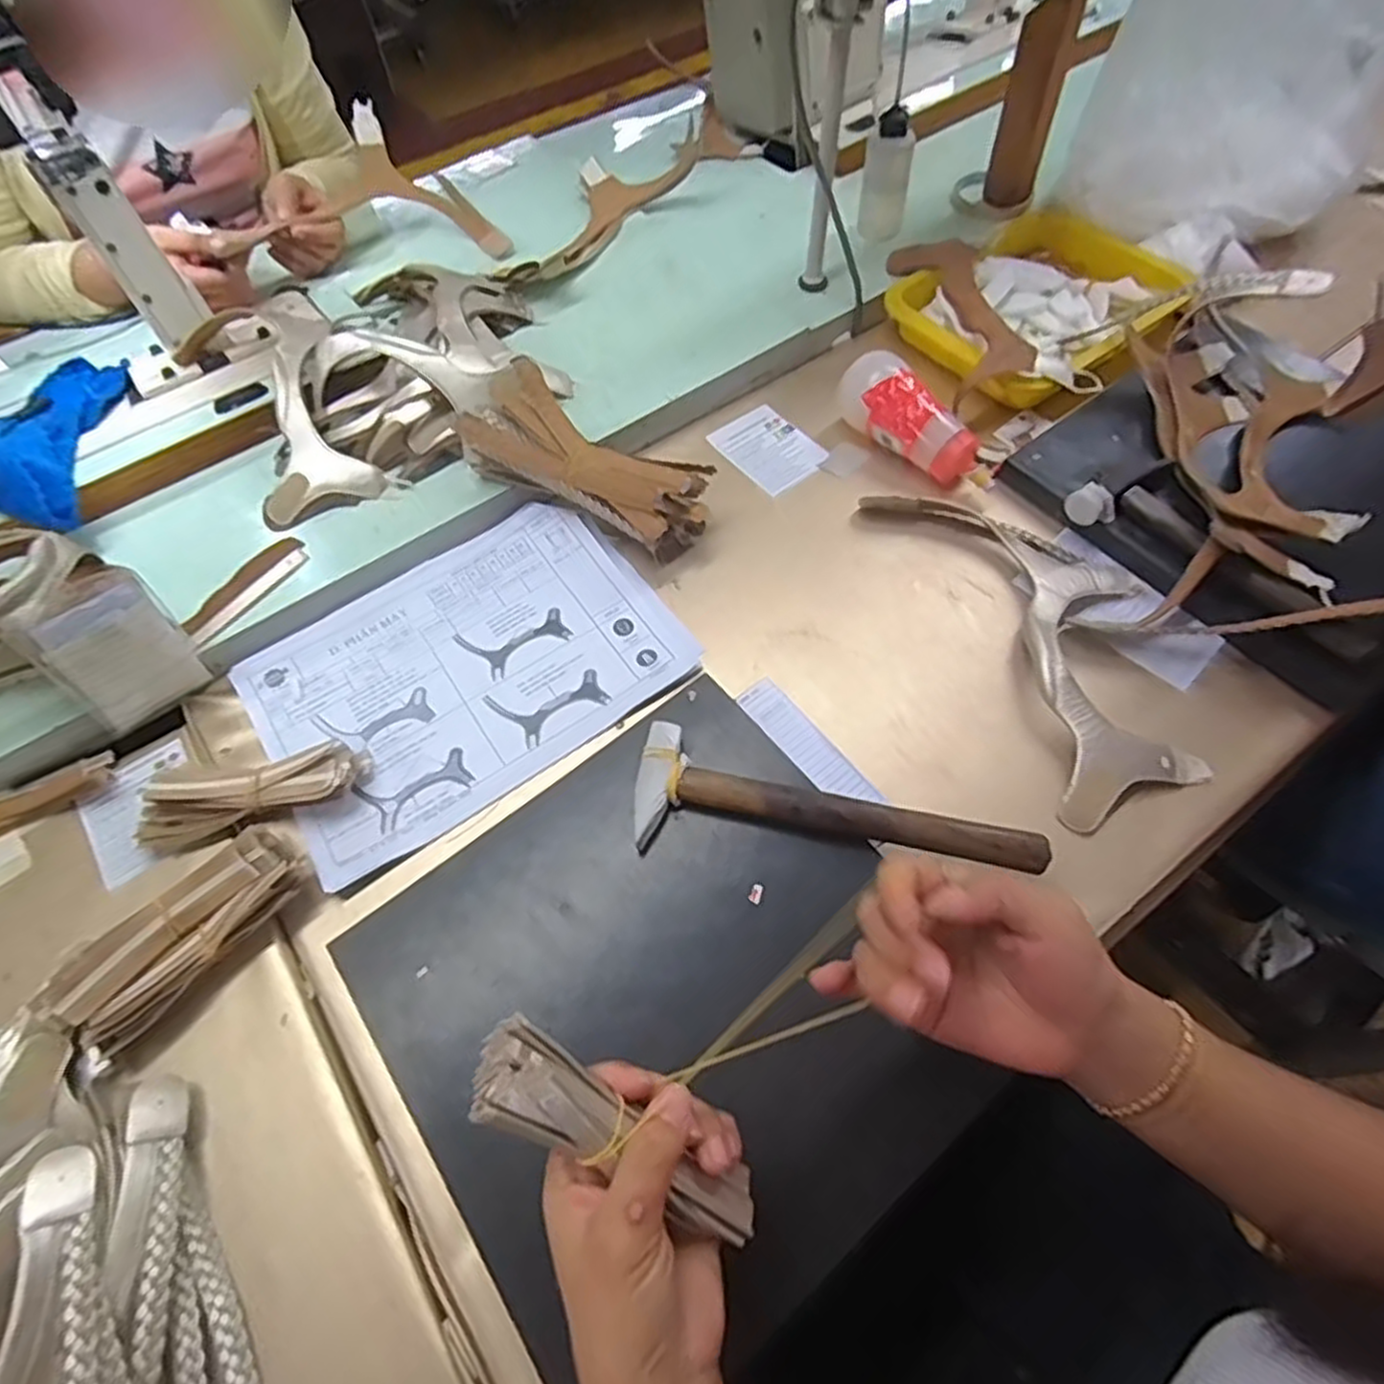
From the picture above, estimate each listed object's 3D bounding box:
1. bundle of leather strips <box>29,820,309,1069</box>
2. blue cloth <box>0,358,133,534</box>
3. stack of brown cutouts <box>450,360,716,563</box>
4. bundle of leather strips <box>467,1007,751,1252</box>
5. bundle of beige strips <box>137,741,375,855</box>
[{"bbox_3d":[-0.309,0.150,0.460,0.054,0.046,0.145,37,68,21],"label":"bundle of leather strips"},{"bbox_3d":[-0.557,-0.218,0.648,0.094,0.056,0.244,-11,60,-4],"label":"blue cloth"},{"bbox_3d":[-0.084,-0.179,0.605,0.203,0.080,0.068,29,63,3],"label":"stack of brown cutouts"},{"bbox_3d":[-0.029,0.180,0.298,0.130,0.028,0.036,36,65,-3],"label":"bundle of leather strips"},{"bbox_3d":[-0.300,0.067,0.514,0.142,0.032,0.050,-11,60,-4],"label":"bundle of beige strips"}]

